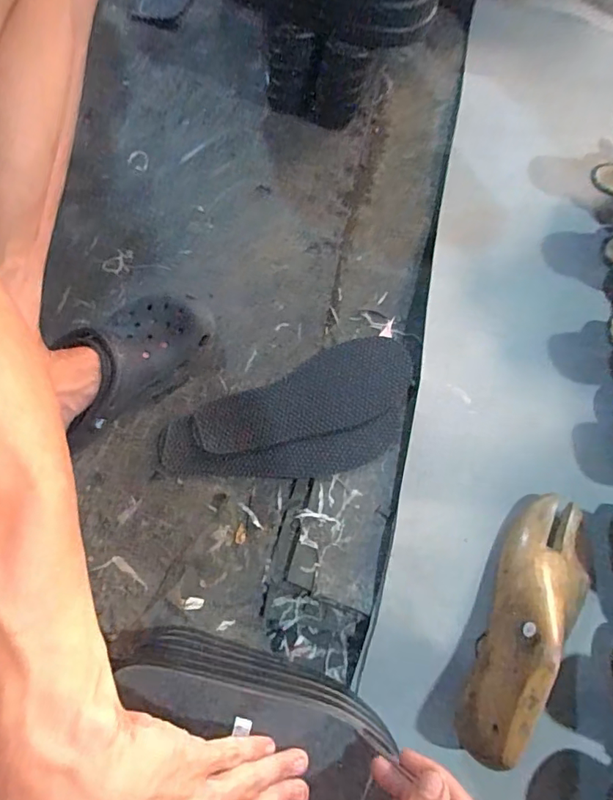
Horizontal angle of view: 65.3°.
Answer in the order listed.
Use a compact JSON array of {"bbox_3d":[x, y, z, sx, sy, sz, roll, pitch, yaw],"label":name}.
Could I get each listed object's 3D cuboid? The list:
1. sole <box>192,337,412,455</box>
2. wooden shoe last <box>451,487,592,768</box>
[{"bbox_3d":[0.001,0.000,0.522,0.243,0.026,0.092,-20,75,-8],"label":"sole"},{"bbox_3d":[0.202,0.197,0.418,0.080,0.080,0.233,22,74,5],"label":"wooden shoe last"}]

